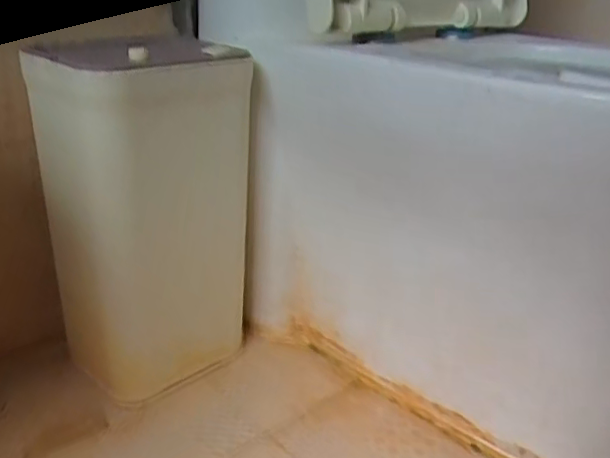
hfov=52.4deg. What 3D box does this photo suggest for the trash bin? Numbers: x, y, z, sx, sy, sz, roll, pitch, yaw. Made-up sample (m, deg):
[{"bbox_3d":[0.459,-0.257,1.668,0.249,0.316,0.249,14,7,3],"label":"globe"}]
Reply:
[{"bbox_3d":[-0.188,-0.002,0.761,0.208,0.418,0.220,20,29,36],"label":"trash bin"}]

